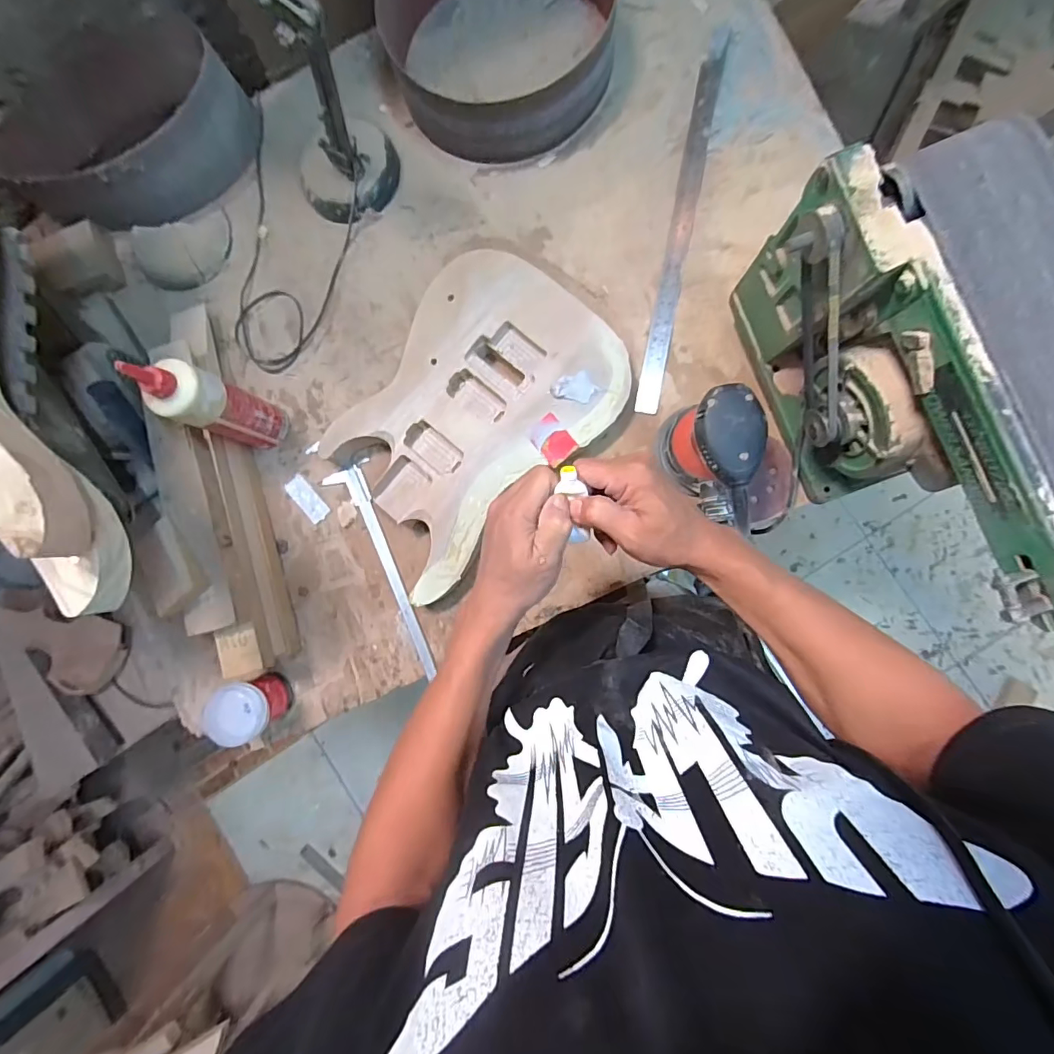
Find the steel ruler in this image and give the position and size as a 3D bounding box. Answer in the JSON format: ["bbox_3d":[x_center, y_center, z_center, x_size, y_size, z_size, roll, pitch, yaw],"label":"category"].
[{"bbox_3d":[0.209,-0.404,0.663,0.029,0.010,0.500,11,90,5],"label":"steel ruler"}]

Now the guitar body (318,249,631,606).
[{"bbox_3d":[-0.085,-0.151,0.663,0.299,0.053,0.421,45,92,4],"label":"guitar body"}]

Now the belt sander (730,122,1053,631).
[{"bbox_3d":[0.390,-0.128,0.499,0.157,0.257,0.427,-24,87,4],"label":"belt sander"}]

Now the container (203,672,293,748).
[{"bbox_3d":[-0.372,0.242,0.664,0.076,0.092,0.074,0,89,5],"label":"container"}]

